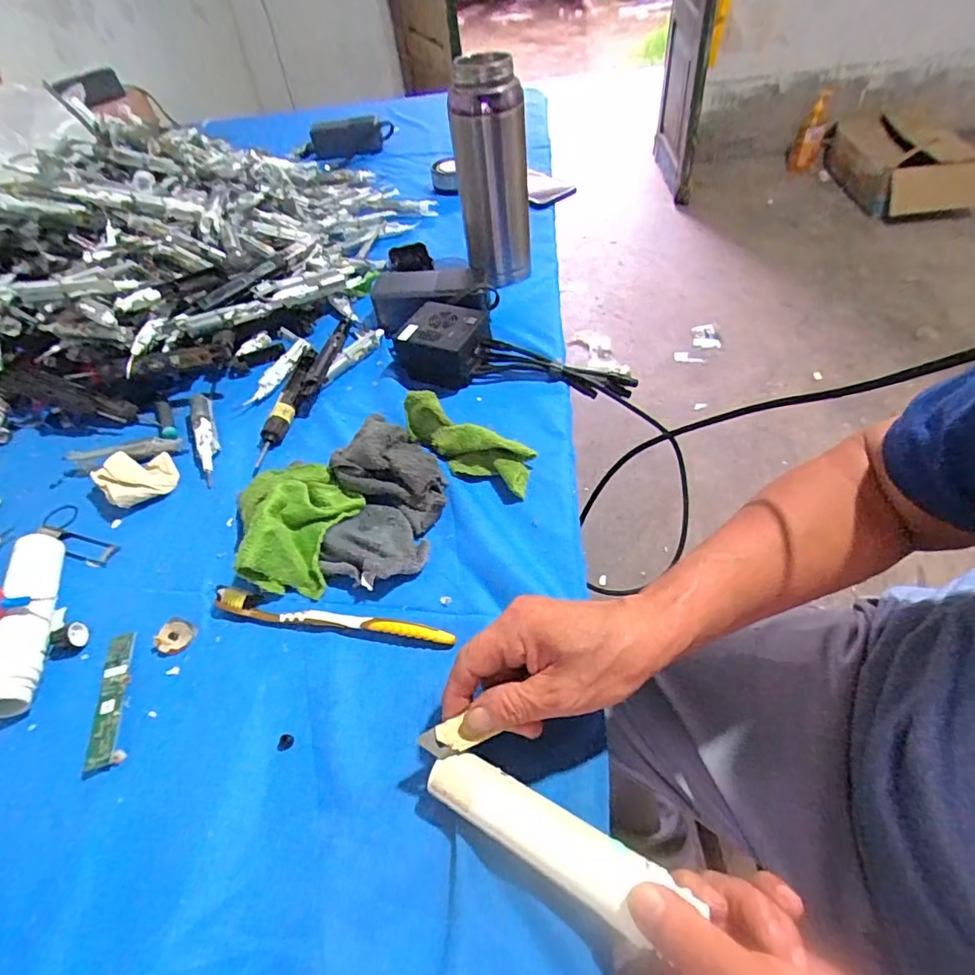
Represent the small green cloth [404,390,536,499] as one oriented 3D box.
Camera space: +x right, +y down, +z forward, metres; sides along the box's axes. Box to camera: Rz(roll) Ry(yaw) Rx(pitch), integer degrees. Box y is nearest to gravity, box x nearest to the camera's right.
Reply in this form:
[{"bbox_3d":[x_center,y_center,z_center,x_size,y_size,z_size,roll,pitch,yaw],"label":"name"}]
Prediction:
[{"bbox_3d":[-0.018,-0.040,0.467,0.132,0.039,0.045,30,58,11],"label":"small green cloth"}]

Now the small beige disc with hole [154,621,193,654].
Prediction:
[{"bbox_3d":[-0.234,0.112,0.394,0.023,0.006,0.023,-3,50,3],"label":"small beige disc with hole"}]

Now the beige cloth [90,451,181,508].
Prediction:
[{"bbox_3d":[-0.332,-0.012,0.502,0.063,0.024,0.068,-35,56,-22],"label":"beige cloth"}]

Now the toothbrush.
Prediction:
[{"bbox_3d":[-0.115,0.096,0.389,0.183,0.013,0.016,6,51,10],"label":"toothbrush"}]

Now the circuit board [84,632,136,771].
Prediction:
[{"bbox_3d":[-0.263,0.146,0.370,0.020,0.008,0.093,-18,51,-9],"label":"circuit board"}]

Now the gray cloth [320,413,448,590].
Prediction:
[{"bbox_3d":[-0.086,0.005,0.441,0.098,0.040,0.153,-6,50,0],"label":"gray cloth"}]

